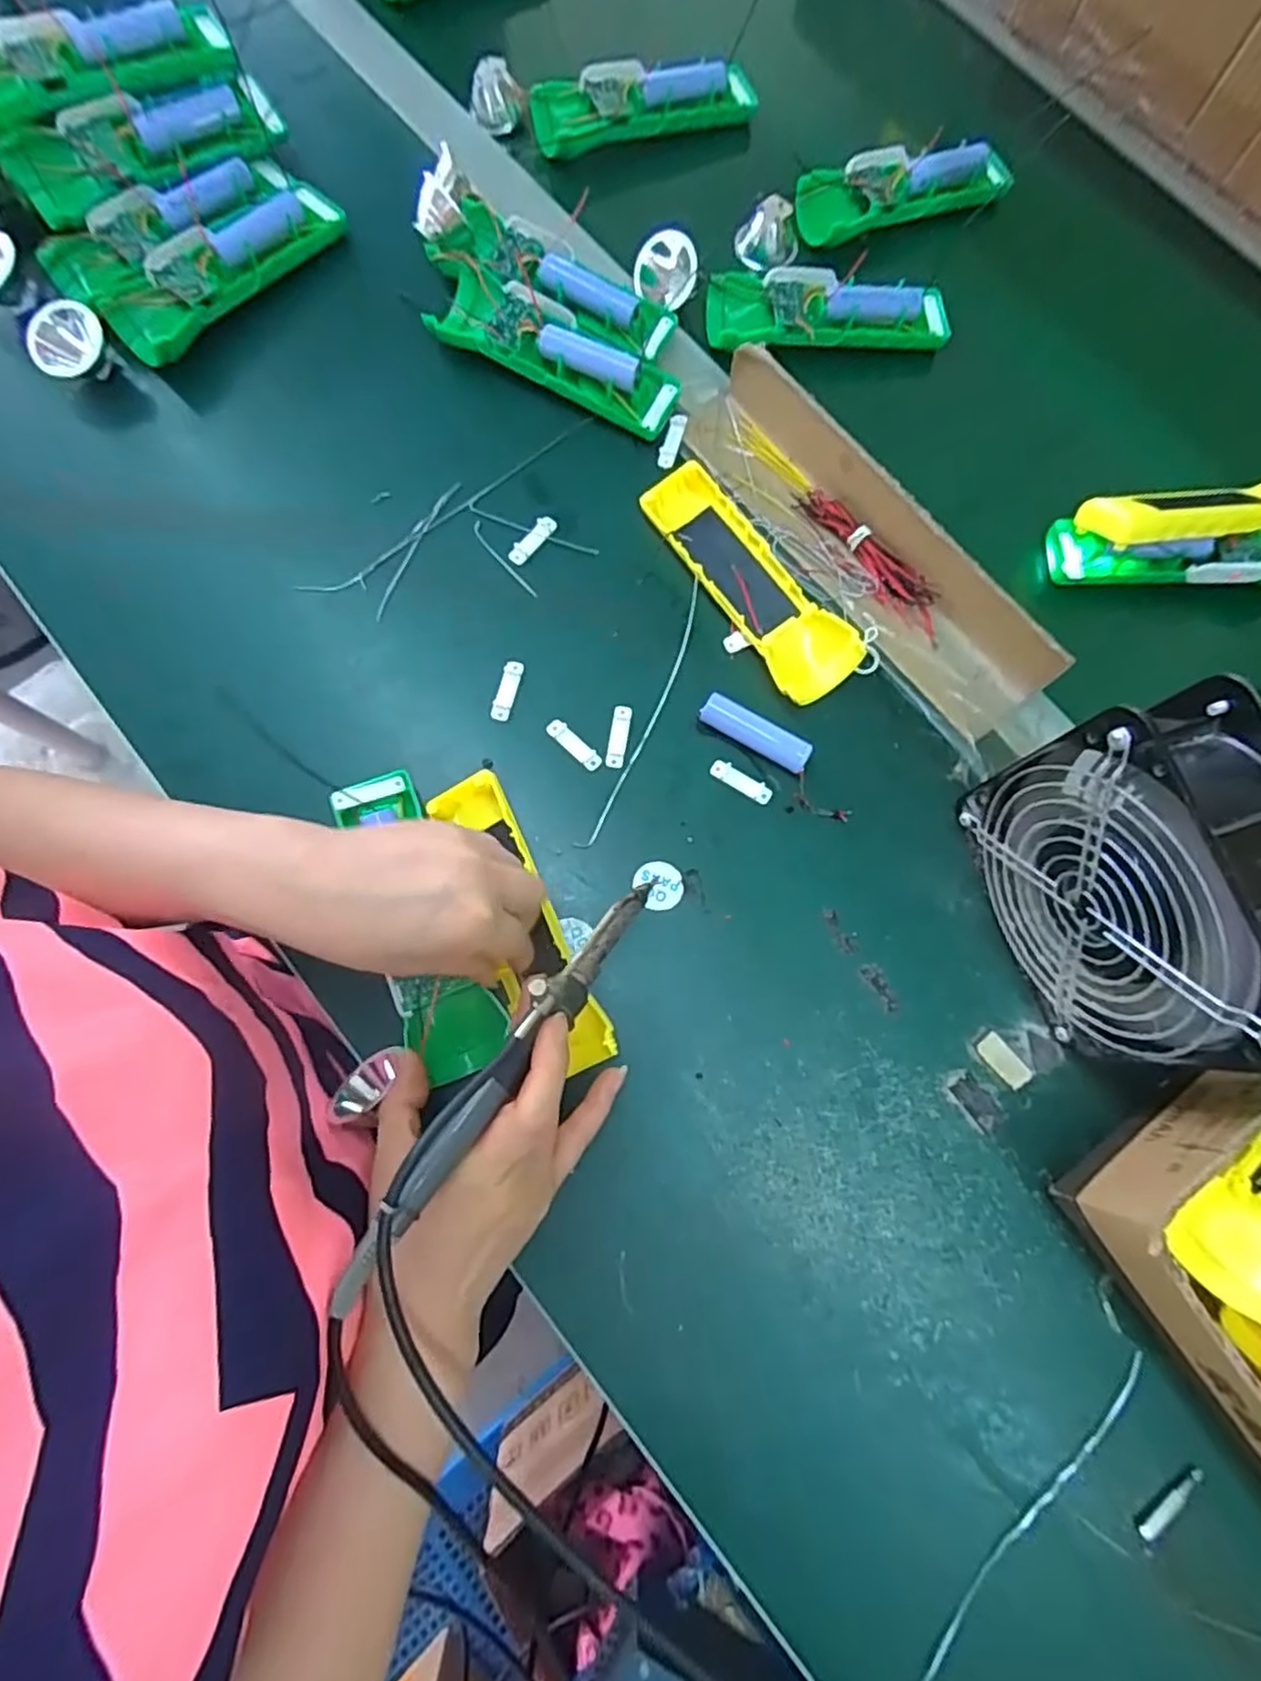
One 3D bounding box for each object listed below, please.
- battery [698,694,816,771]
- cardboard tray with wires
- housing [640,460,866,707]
[{"bbox_3d":[0.072,-0.061,0.419,0.067,0.015,0.018,31,79,6],"label":"battery"},{"bbox_3d":[0.134,-0.182,0.437,0.071,0.038,0.276,-35,80,-8],"label":"cardboard tray with wires"},{"bbox_3d":[0.070,-0.156,0.437,0.049,0.022,0.161,-33,79,-8],"label":"housing"}]

